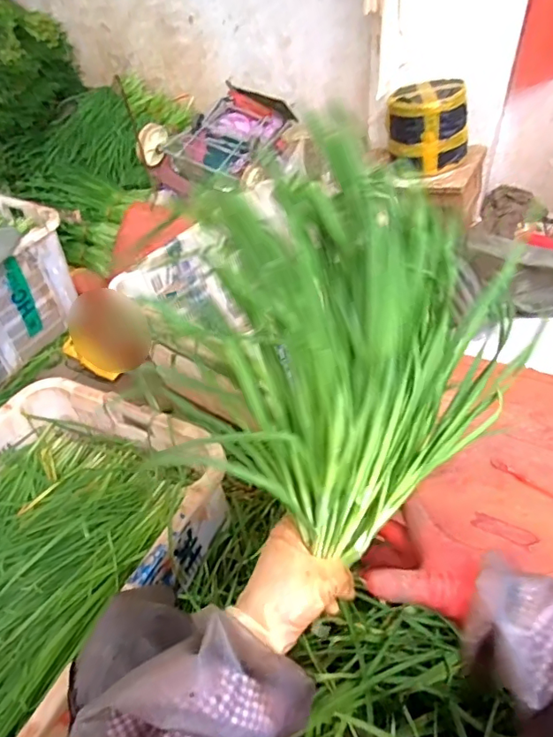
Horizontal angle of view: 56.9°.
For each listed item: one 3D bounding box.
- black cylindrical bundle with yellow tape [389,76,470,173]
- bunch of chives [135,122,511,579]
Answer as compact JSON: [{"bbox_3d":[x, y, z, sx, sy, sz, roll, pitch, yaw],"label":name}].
[{"bbox_3d":[0.447,-0.722,1.517,0.235,0.188,0.228,8,48,15],"label":"black cylindrical bundle with yellow tape"},{"bbox_3d":[0.057,-0.037,0.496,0.368,0.326,0.130,-45,20,-29],"label":"bunch of chives"}]

